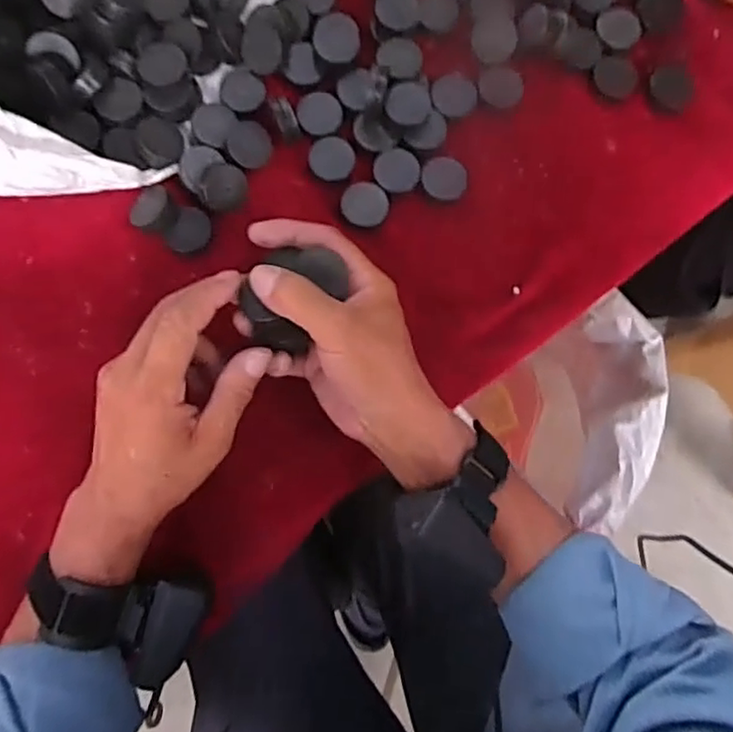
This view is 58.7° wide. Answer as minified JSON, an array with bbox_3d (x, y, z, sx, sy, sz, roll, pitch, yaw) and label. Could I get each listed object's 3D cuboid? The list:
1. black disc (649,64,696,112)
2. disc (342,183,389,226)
[{"bbox_3d":[0.224,-0.203,0.476,0.034,0.006,0.034,0,79,-1],"label":"black disc"},{"bbox_3d":[-0.001,-0.112,0.454,0.031,0.006,0.031,1,79,-1],"label":"disc"}]

